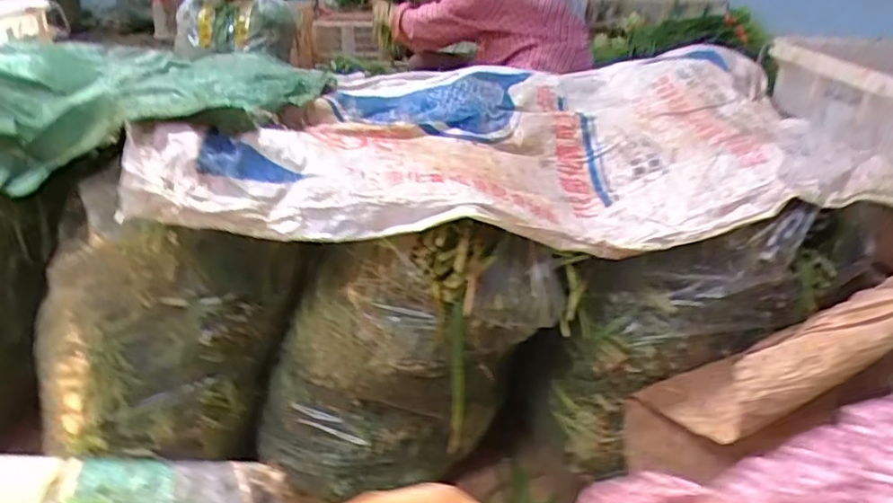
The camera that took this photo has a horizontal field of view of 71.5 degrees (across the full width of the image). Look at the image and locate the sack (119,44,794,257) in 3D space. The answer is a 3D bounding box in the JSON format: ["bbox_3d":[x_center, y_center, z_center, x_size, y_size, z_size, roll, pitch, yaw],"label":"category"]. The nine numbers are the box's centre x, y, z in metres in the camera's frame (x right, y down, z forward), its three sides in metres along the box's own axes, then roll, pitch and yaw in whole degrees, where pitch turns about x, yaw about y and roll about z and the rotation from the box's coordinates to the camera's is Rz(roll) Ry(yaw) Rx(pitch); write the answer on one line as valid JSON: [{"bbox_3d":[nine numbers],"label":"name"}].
[{"bbox_3d":[0.068,-0.162,0.880,0.845,0.118,0.503,-2,27,-4],"label":"sack"}]

